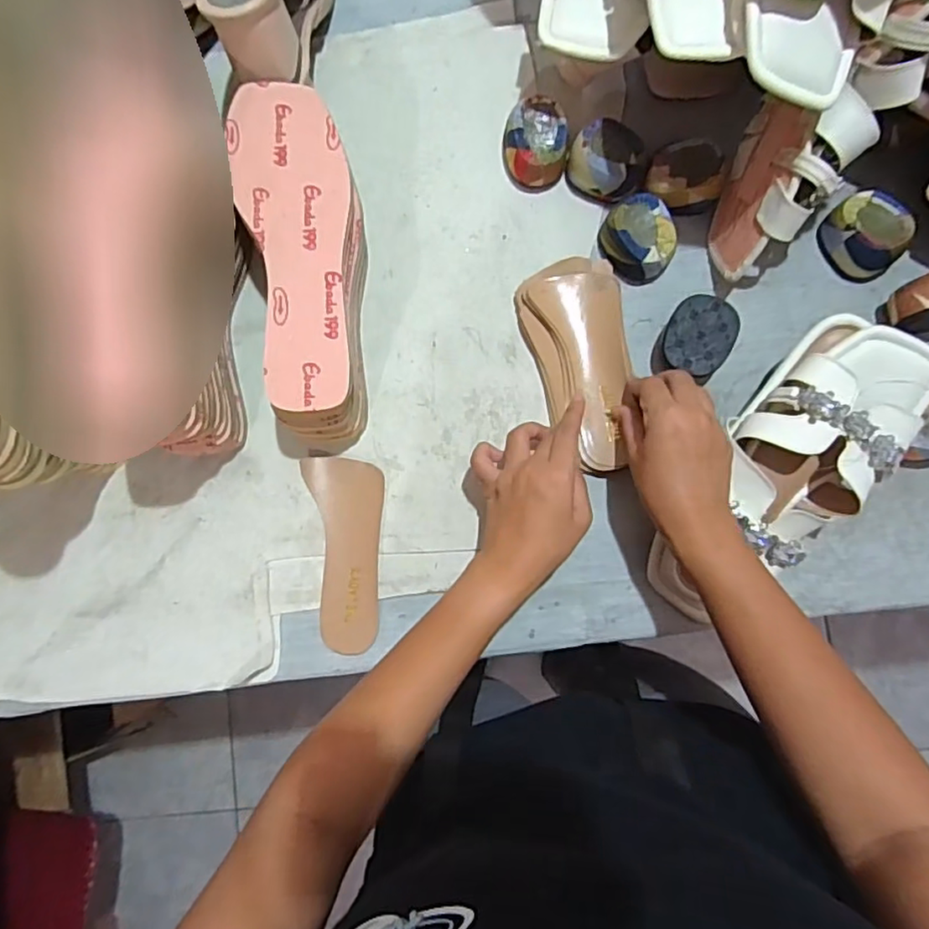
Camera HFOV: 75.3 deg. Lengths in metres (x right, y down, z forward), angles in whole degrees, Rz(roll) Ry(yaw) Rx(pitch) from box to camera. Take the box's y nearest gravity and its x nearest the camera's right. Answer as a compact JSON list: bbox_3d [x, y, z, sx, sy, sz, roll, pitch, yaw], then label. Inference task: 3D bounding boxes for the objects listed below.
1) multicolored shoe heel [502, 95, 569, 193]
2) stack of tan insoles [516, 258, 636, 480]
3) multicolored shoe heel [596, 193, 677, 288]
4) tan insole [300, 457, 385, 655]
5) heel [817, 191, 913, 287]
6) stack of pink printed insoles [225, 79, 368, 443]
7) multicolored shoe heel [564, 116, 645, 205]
[{"bbox_3d":[0.057,-0.258,0.486,0.050,0.040,0.054,2,85,3],"label":"multicolored shoe heel"},{"bbox_3d":[0.093,-0.080,0.472,0.077,0.036,0.171,-12,85,2],"label":"stack of tan insoles"},{"bbox_3d":[0.140,-0.180,0.481,0.047,0.035,0.058,-29,84,1],"label":"multicolored shoe heel"},{"bbox_3d":[-0.095,0.072,0.487,0.060,0.011,0.154,-4,85,3],"label":"tan insole"},{"bbox_3d":[0.313,-0.179,0.467,0.048,0.039,0.061,-38,84,0],"label":"heel"},{"bbox_3d":[-0.114,-0.148,0.465,0.086,0.089,0.256,-10,85,2],"label":"stack of pink printed insoles"},{"bbox_3d":[0.115,-0.244,0.485,0.060,0.035,0.045,16,86,4],"label":"multicolored shoe heel"}]

